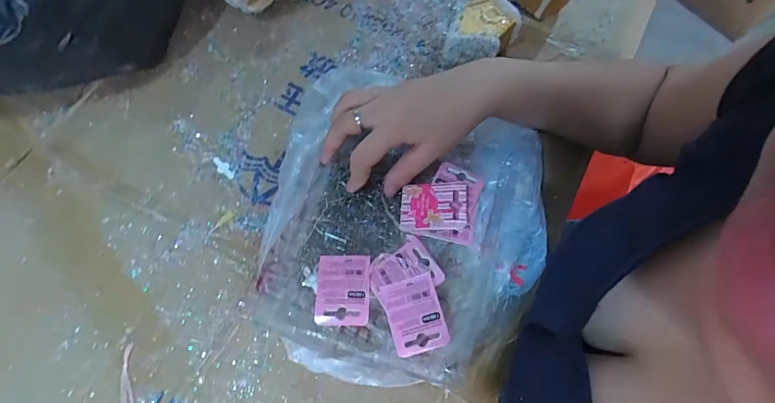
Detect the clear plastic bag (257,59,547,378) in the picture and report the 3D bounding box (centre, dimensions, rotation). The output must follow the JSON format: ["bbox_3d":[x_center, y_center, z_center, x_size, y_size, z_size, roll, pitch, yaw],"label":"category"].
[{"bbox_3d":[0.017,0.017,0.370,0.246,0.037,0.274,11,68,4],"label":"clear plastic bag"}]

